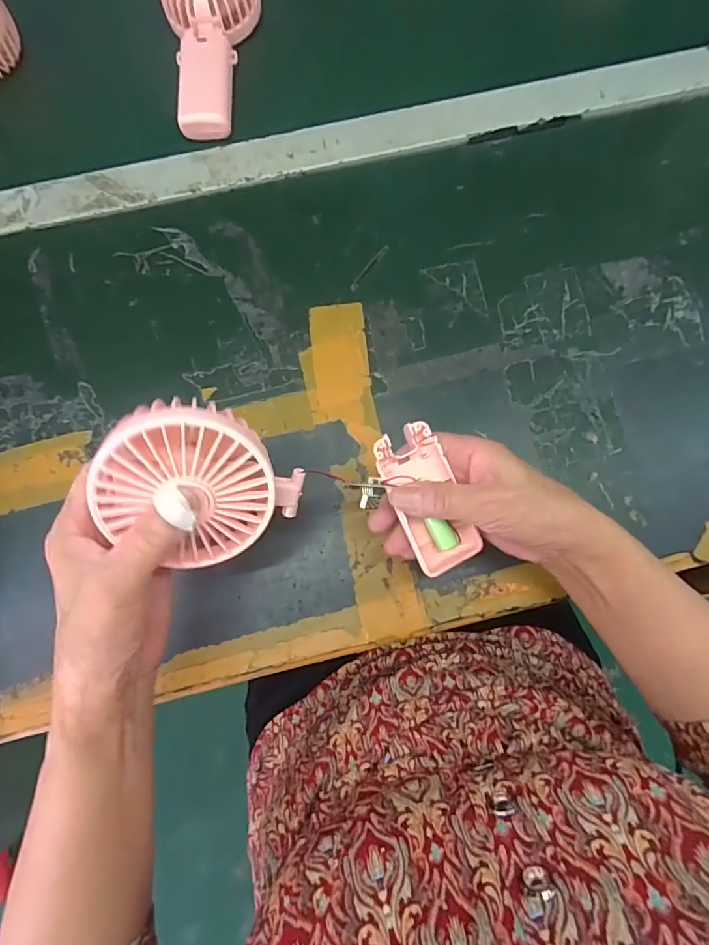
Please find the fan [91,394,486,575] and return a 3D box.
[{"bbox_3d":[-0.024,0.010,0.277,0.217,0.049,0.086,9,76,-31],"label":"fan"}]

